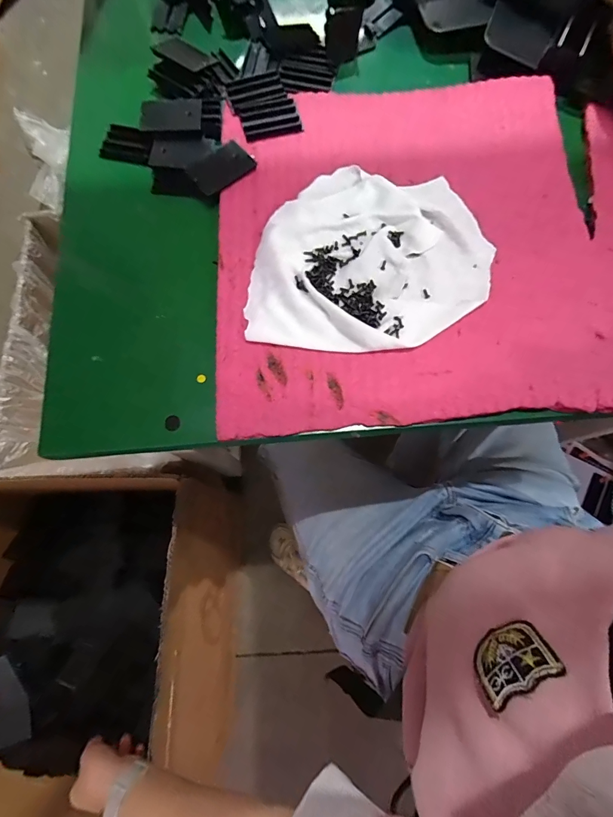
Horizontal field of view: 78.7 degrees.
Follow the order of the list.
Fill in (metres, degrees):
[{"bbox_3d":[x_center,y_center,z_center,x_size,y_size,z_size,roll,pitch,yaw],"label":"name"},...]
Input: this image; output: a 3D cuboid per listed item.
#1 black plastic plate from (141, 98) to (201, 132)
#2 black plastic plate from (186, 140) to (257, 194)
[{"bbox_3d":[-0.125,-0.270,0.343,0.054,0.007,0.030,2,76,0],"label":"black plastic plate"},{"bbox_3d":[-0.076,-0.215,0.332,0.054,0.007,0.037,-36,79,-9],"label":"black plastic plate"}]

